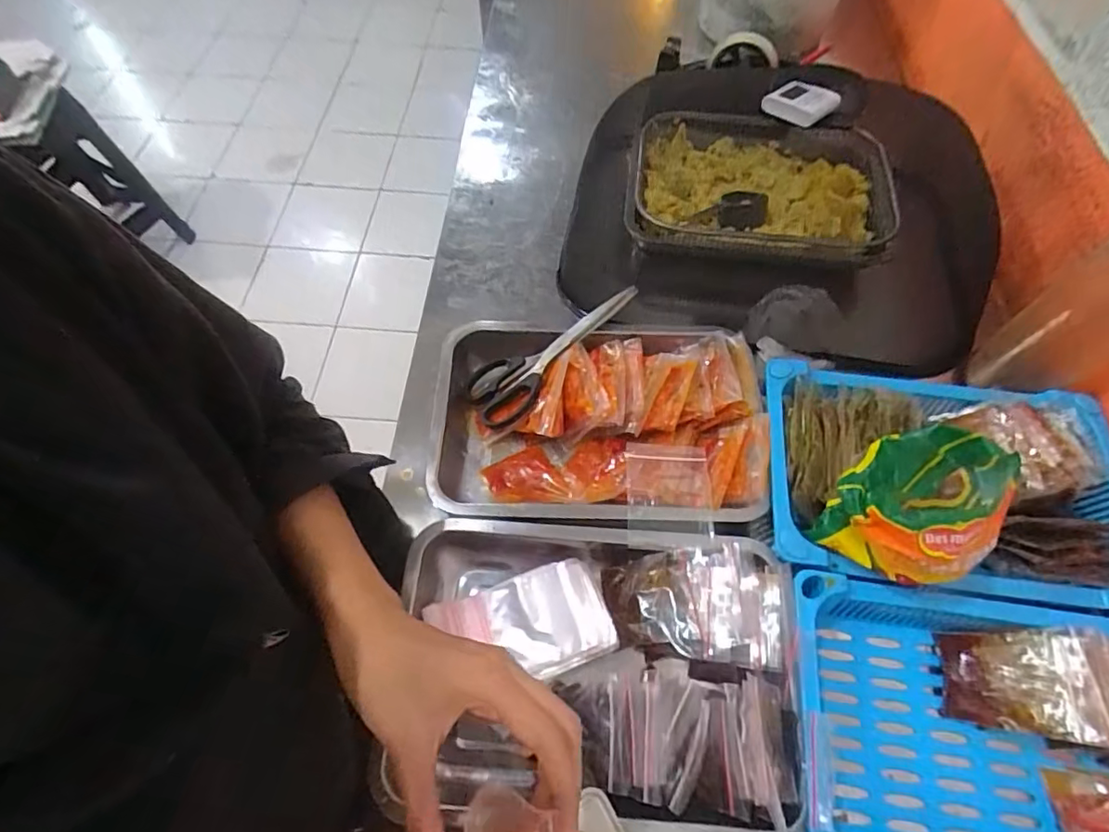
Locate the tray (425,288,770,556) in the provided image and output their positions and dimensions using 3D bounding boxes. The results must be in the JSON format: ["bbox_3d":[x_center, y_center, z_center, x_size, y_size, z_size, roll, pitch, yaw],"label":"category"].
[{"bbox_3d":[0.037,0.006,0.536,0.307,0.058,0.222,8,61,4],"label":"tray"}]

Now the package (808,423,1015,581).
[{"bbox_3d":[0.277,0.059,0.428,0.090,0.105,0.110,31,65,15],"label":"package"}]

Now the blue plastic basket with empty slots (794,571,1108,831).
[{"bbox_3d":[0.324,0.239,0.413,0.291,0.063,0.195,8,61,3],"label":"blue plastic basket with empty slots"}]

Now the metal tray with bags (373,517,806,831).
[{"bbox_3d":[0.028,0.185,0.426,0.297,0.085,0.205,5,61,2],"label":"metal tray with bags"}]

